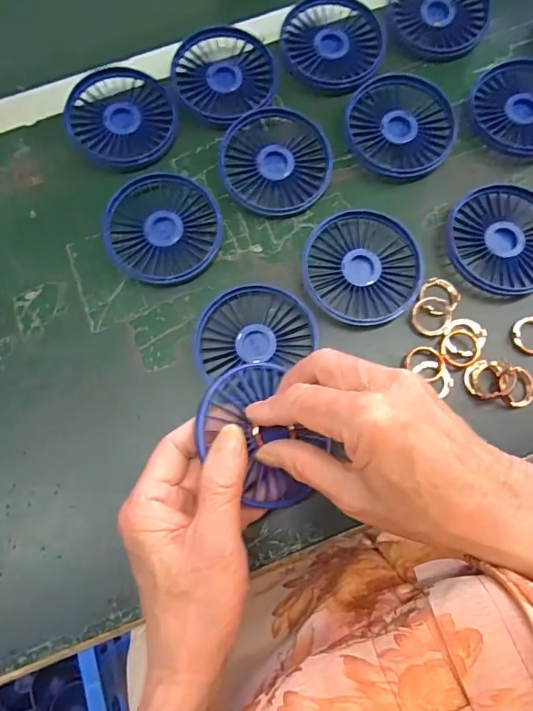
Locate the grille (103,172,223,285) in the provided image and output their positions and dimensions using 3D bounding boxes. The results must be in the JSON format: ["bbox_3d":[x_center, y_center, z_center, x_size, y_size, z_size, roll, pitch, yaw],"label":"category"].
[{"bbox_3d":[-0.080,-0.098,0.366,0.084,0.017,0.087,0,77,1],"label":"grille"}]

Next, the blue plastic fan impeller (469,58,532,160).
[{"bbox_3d":[0.210,-0.203,0.388,0.084,0.018,0.085,0,77,1],"label":"blue plastic fan impeller"}]

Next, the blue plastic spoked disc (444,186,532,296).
[{"bbox_3d":[0.181,-0.088,0.363,0.082,0.014,0.086,0,77,1],"label":"blue plastic spoked disc"}]

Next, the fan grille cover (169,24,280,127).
[{"bbox_3d":[-0.035,-0.235,0.393,0.082,0.017,0.080,-7,77,-1],"label":"fan grille cover"}]

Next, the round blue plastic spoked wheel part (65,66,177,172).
[{"bbox_3d":[-0.120,-0.196,0.392,0.083,0.016,0.096,-28,78,-5],"label":"round blue plastic spoked wheel part"}]

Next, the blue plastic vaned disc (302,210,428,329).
[{"bbox_3d":[0.071,-0.066,0.355,0.085,0.012,0.085,0,77,1],"label":"blue plastic vaned disc"}]

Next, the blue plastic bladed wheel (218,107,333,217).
[{"bbox_3d":[0.006,-0.156,0.377,0.084,0.013,0.088,0,77,1],"label":"blue plastic bladed wheel"}]

